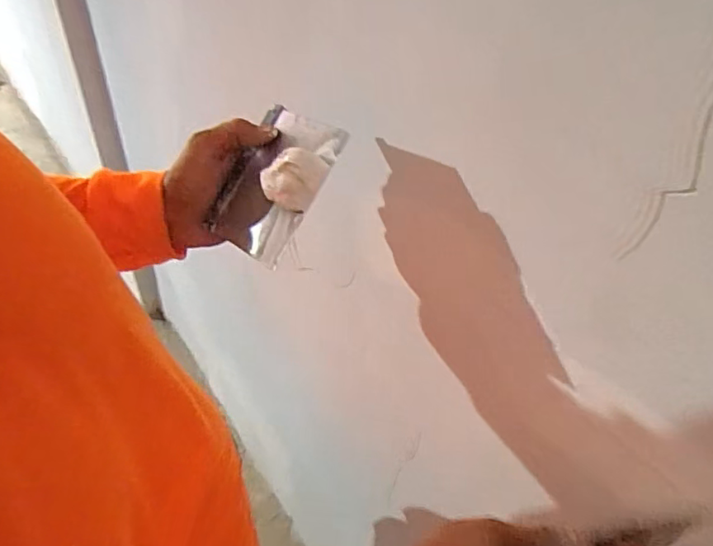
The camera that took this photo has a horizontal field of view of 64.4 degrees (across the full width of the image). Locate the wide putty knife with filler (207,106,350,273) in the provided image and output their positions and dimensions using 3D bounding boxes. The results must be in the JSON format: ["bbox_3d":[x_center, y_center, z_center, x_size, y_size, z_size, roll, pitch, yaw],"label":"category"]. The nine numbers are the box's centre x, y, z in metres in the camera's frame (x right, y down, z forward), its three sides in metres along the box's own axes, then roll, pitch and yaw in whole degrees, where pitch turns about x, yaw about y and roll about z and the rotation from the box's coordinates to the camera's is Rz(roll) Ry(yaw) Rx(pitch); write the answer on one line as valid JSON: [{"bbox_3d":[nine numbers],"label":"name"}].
[{"bbox_3d":[-0.065,-0.070,0.444,0.030,0.117,0.094,21,3,-43],"label":"wide putty knife with filler"}]

